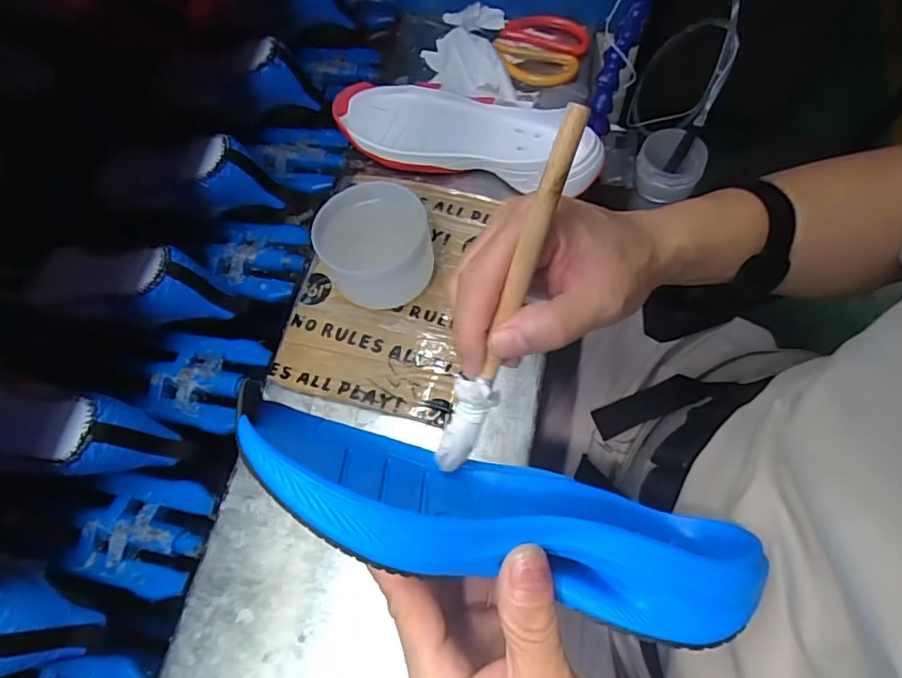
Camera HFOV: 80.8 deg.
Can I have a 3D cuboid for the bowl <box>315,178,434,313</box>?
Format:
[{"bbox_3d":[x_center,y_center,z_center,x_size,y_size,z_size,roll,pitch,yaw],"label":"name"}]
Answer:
[{"bbox_3d":[-0.066,-0.075,0.456,0.089,0.073,0.085,0,61,-1],"label":"bowl"}]

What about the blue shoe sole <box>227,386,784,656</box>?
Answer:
[{"bbox_3d":[0.020,0.081,0.244,0.236,0.074,0.068,17,61,-7],"label":"blue shoe sole"}]

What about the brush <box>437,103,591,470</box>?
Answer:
[{"bbox_3d":[0.023,-0.011,0.240,0.019,0.180,0.009,22,24,11],"label":"brush"}]

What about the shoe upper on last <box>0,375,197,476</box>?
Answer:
[{"bbox_3d":[-0.337,0.074,0.450,0.213,0.091,0.069,10,61,5],"label":"shoe upper on last"}]

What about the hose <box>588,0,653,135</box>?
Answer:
[{"bbox_3d":[0.158,-0.263,0.498,0.023,0.030,0.131,22,103,11],"label":"hose"}]

